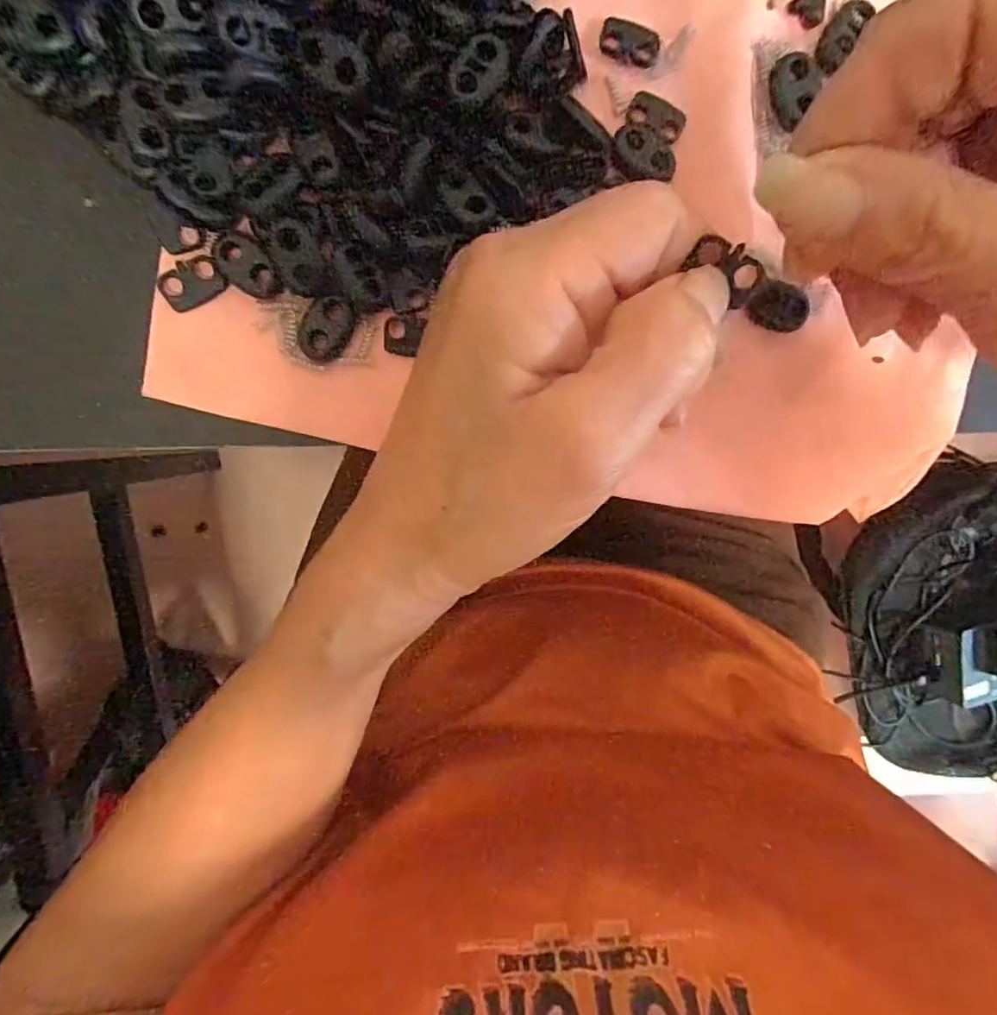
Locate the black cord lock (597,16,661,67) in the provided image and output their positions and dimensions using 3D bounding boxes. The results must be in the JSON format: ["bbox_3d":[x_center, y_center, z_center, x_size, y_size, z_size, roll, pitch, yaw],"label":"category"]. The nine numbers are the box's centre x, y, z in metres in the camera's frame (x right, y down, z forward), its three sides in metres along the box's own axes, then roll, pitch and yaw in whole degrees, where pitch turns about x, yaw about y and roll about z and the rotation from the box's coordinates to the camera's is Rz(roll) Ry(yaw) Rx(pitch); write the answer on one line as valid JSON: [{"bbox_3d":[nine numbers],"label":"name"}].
[{"bbox_3d":[0.041,-0.144,0.177,0.019,0.004,0.011,11,97,-6],"label":"black cord lock"}]

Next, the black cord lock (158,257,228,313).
[{"bbox_3d":[-0.092,-0.067,0.173,0.018,0.004,0.012,-32,99,0],"label":"black cord lock"}]

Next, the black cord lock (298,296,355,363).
[{"bbox_3d":[-0.054,-0.056,0.180,0.014,0.006,0.021,37,94,-9],"label":"black cord lock"}]

